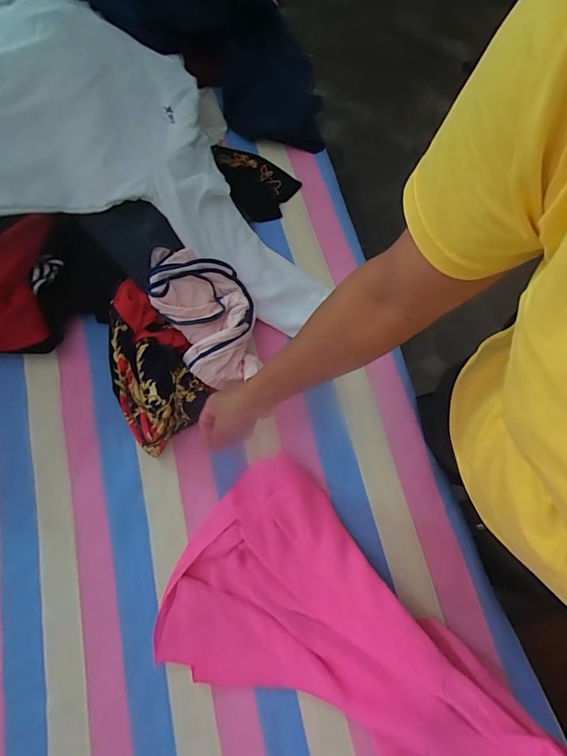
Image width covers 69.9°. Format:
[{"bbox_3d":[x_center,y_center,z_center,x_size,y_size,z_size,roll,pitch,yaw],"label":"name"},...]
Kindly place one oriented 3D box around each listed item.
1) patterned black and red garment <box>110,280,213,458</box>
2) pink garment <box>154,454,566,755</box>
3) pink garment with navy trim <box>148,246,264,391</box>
[{"bbox_3d":[-0.214,-0.023,0.641,0.140,0.054,0.255,-29,74,-9],"label":"patterned black and red garment"},{"bbox_3d":[0.090,0.310,0.443,0.519,0.125,0.282,18,69,42],"label":"pink garment"},{"bbox_3d":[-0.122,-0.106,0.644,0.140,0.059,0.232,-20,73,-6],"label":"pink garment with navy trim"}]

